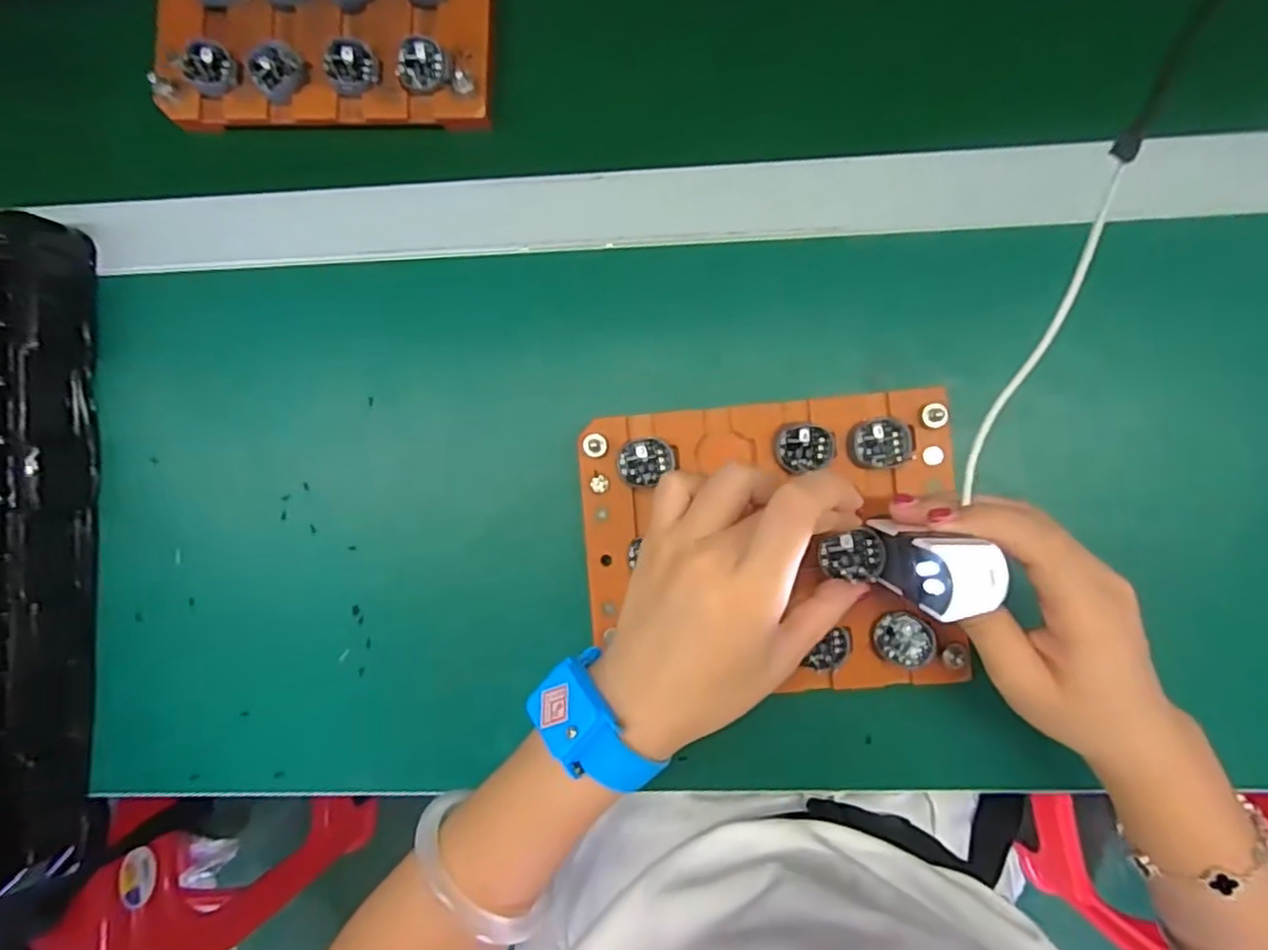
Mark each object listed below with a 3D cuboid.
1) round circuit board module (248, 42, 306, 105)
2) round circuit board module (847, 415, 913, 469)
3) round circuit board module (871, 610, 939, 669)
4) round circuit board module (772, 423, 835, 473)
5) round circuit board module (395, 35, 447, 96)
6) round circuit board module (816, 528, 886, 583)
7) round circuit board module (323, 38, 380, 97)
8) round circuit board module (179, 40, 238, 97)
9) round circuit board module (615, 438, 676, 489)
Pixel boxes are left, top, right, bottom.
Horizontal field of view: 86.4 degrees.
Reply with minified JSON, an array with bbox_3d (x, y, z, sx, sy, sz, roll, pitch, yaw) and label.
[{"bbox_3d":[-0.198,-0.224,0.373,0.027,0.011,0.031,-44,87,3],"label":"round circuit board module"},{"bbox_3d":[0.124,-0.016,0.340,0.030,0.010,0.025,-9,89,4],"label":"round circuit board module"},{"bbox_3d":[0.137,0.084,0.342,0.027,0.007,0.028,0,90,4],"label":"round circuit board module"},{"bbox_3d":[0.086,-0.014,0.343,0.029,0.010,0.024,-10,89,4],"label":"round circuit board module"},{"bbox_3d":[-0.116,-0.224,0.367,0.027,0.010,0.027,0,90,4],"label":"round circuit board module"},{"bbox_3d":[0.098,0.035,0.302,0.029,0.007,0.022,8,91,7],"label":"round circuit board module"},{"bbox_3d":[-0.156,-0.225,0.370,0.027,0.011,0.031,-34,88,3],"label":"round circuit board module"},{"bbox_3d":[-0.237,-0.228,0.375,0.030,0.011,0.026,43,93,3],"label":"round circuit board module"},{"bbox_3d":[0.005,-0.007,0.349,0.027,0.010,0.026,0,90,4],"label":"round circuit board module"}]

